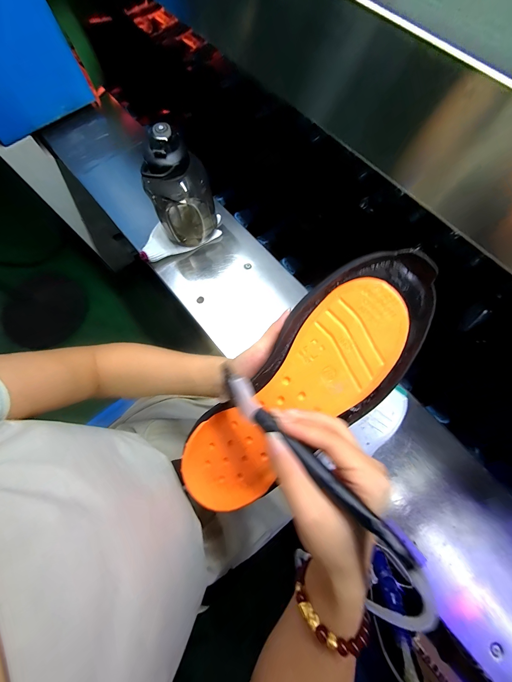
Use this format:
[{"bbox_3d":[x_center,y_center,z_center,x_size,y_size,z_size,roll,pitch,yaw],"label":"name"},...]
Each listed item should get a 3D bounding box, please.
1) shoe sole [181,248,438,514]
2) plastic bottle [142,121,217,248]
[{"bbox_3d":[0.040,0.053,0.255,0.109,0.034,0.312,45,100,12],"label":"shoe sole"},{"bbox_3d":[-0.155,-0.305,0.536,0.124,0.230,0.117,-16,74,-4],"label":"plastic bottle"}]

